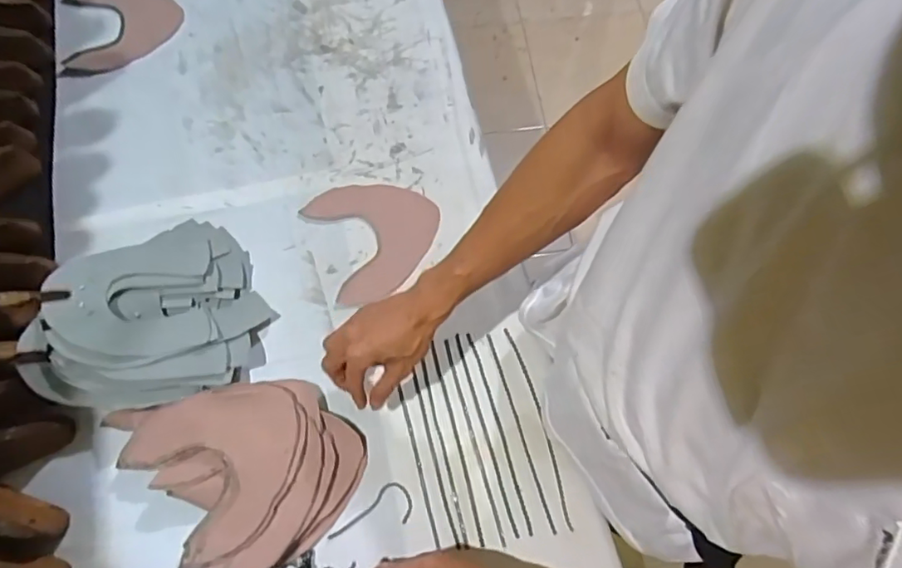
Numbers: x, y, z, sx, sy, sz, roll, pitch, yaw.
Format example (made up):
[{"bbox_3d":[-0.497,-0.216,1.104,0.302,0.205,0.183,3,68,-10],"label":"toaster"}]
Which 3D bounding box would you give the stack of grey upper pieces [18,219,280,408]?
[{"bbox_3d":[-0.341,0.048,0.635,0.250,0.094,0.201,-37,77,-12],"label":"stack of grey upper pieces"}]

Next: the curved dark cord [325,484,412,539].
[{"bbox_3d":[-0.092,0.251,0.619,0.095,0.004,0.045,-9,73,-5],"label":"curved dark cord"}]

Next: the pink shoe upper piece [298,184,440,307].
[{"bbox_3d":[-0.095,-0.068,0.730,0.158,0.008,0.158,-23,76,-10],"label":"pink shoe upper piece"}]

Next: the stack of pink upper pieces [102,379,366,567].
[{"bbox_3d":[-0.227,0.191,0.617,0.207,0.038,0.230,-36,77,-12],"label":"stack of pink upper pieces"}]

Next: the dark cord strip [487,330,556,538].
[{"bbox_3d":[0.080,0.168,0.644,0.005,0.007,0.231,-16,74,-7],"label":"dark cord strip"}]

